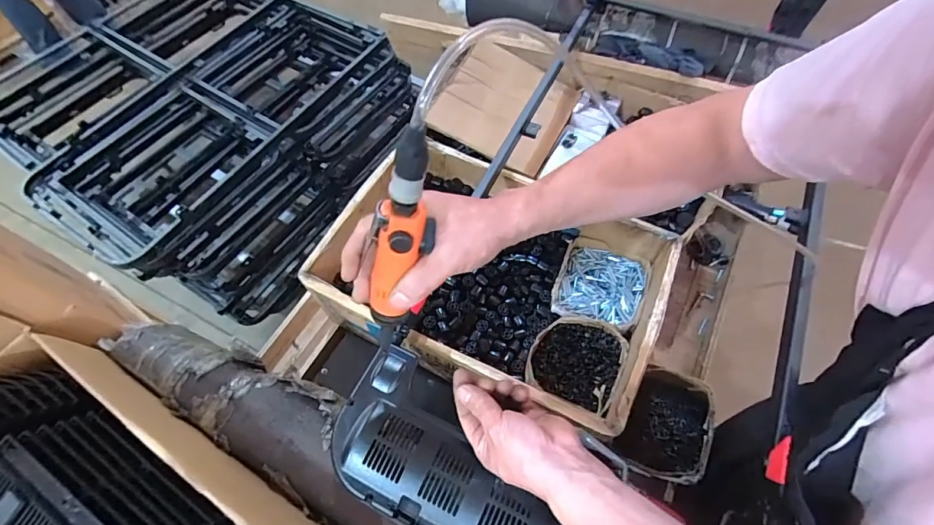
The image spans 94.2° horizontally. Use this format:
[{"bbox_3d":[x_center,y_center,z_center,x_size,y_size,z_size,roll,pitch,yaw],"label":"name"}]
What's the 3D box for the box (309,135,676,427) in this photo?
[{"bbox_3d":[0.040,0.027,0.738,0.508,0.153,0.342,23,64,14],"label":"box"}]

